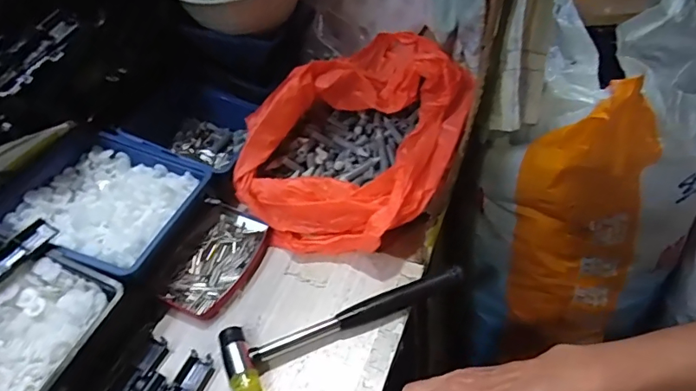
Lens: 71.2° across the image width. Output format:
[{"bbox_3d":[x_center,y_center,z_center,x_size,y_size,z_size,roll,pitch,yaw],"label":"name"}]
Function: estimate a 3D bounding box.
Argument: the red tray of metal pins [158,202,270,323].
[{"bbox_3d":[-0.132,0.065,0.490,0.081,0.015,0.125,11,48,11],"label":"red tray of metal pins"}]

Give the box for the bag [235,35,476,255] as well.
[{"bbox_3d":[0.024,-0.065,0.527,0.283,0.107,0.196,-36,56,-28],"label":"bag"}]

